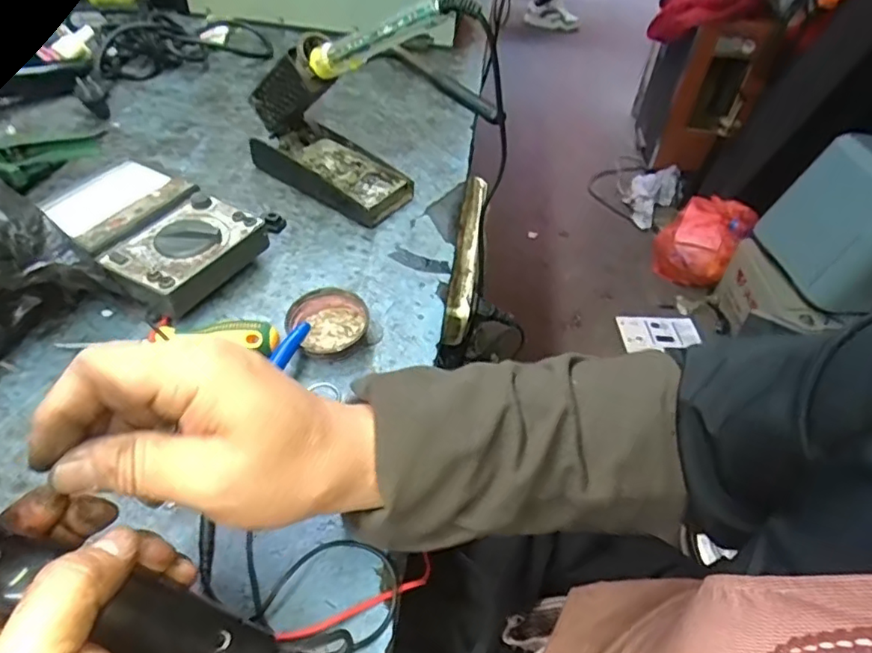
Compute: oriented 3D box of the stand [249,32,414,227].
[{"bbox_3d":[-0.100,-0.192,0.553,0.153,0.134,0.073,31,53,21],"label":"stand"}]

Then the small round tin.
[{"bbox_3d":[-0.083,-0.004,0.460,0.059,0.024,0.053,-29,57,-27],"label":"small round tin"}]

